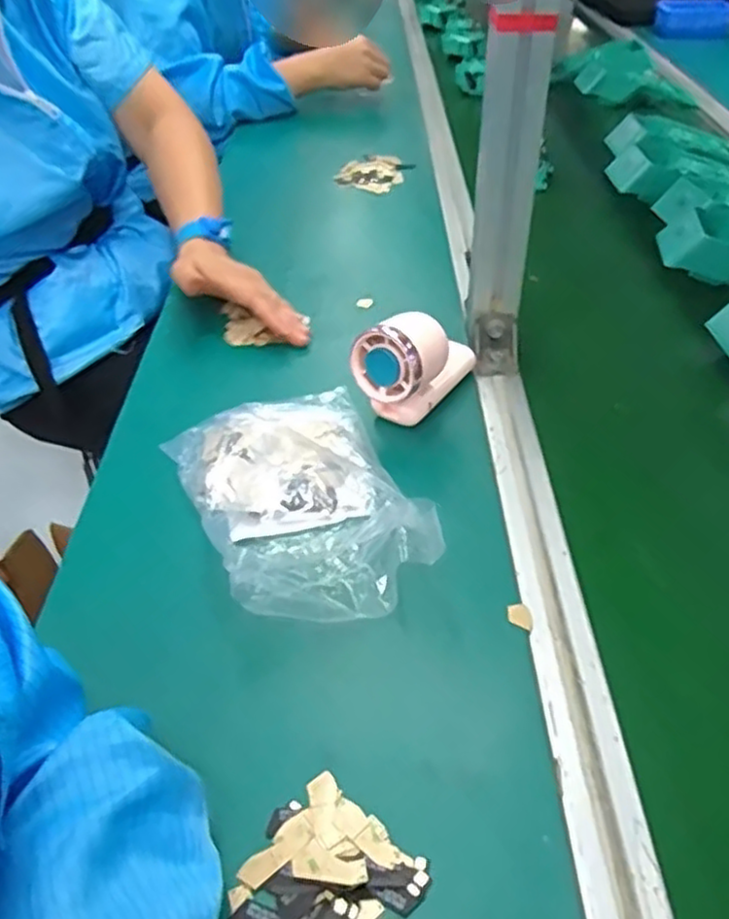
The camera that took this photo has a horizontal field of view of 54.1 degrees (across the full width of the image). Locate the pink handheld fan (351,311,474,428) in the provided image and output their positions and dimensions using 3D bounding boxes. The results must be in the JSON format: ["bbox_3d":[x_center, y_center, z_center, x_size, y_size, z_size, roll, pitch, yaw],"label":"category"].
[{"bbox_3d":[0.040,-0.081,0.564,0.052,0.081,0.106,21,49,25],"label":"pink handheld fan"}]

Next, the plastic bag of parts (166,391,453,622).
[{"bbox_3d":[-0.047,0.017,0.485,0.136,0.045,0.203,-17,45,-13],"label":"plastic bag of parts"}]

